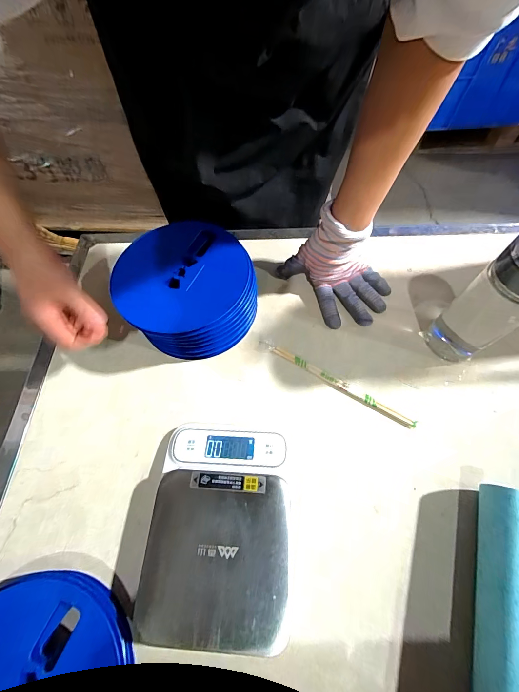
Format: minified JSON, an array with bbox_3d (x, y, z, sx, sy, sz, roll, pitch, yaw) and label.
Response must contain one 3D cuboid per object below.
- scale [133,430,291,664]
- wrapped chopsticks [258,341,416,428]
[{"bbox_3d":[-0.041,0.182,0.311,0.139,0.034,0.190,2,62,4],"label":"scale"},{"bbox_3d":[0.095,0.045,0.387,0.217,0.004,0.013,29,67,17],"label":"wrapped chopsticks"}]

